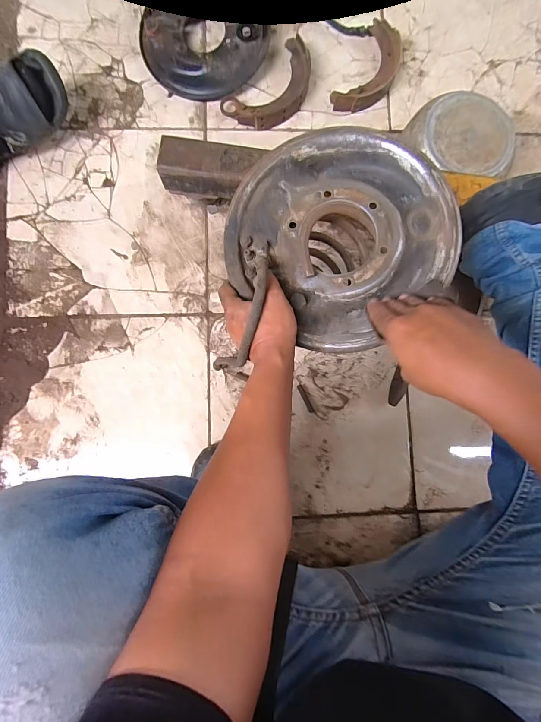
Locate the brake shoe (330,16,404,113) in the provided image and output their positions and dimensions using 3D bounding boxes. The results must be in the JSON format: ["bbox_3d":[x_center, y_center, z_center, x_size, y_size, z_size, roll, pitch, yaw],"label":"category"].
[{"bbox_3d":[0.219,-0.625,0.740,0.100,0.033,0.219,30,86,-1],"label":"brake shoe"}]

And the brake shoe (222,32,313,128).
[{"bbox_3d":[0.008,-0.572,0.725,0.220,0.034,0.121,-42,89,-7],"label":"brake shoe"}]

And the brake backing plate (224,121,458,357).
[{"bbox_3d":[0.077,-0.155,0.404,0.247,0.053,0.242,0,87,-3],"label":"brake backing plate"}]

